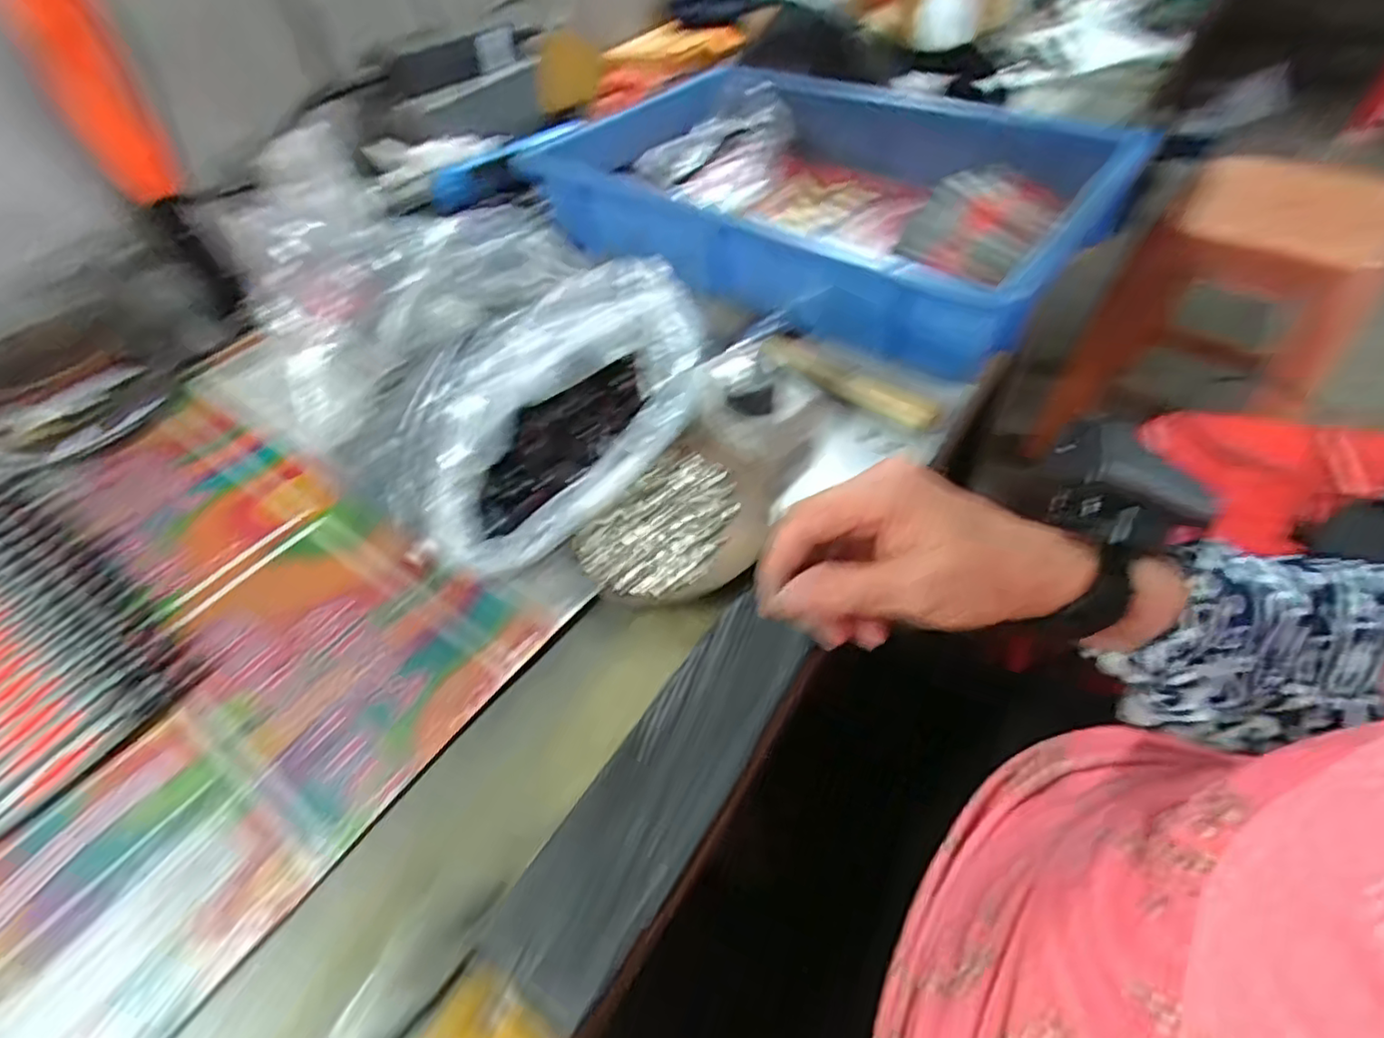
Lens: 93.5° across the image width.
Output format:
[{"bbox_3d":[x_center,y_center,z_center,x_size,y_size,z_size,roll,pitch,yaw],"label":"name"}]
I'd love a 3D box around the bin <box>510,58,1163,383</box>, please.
[{"bbox_3d":[0.113,-0.294,0.574,0.439,0.088,0.339,28,57,27],"label":"bin"}]

